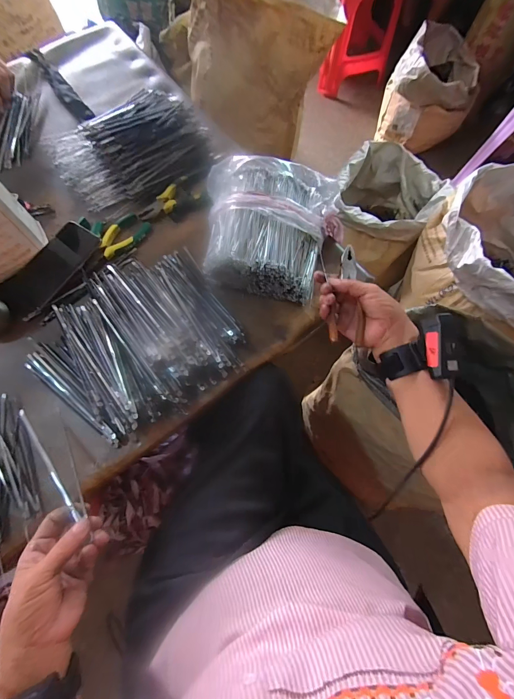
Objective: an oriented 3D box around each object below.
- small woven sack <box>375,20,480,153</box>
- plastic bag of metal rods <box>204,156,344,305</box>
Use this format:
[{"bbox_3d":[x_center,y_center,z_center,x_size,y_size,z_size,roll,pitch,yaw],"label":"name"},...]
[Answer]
[{"bbox_3d":[0.740,-1.108,1.371,0.357,0.324,0.326,-21,72,-8],"label":"small woven sack"},{"bbox_3d":[0.019,-0.190,0.501,0.219,0.085,0.205,8,71,2],"label":"plastic bag of metal rods"}]

